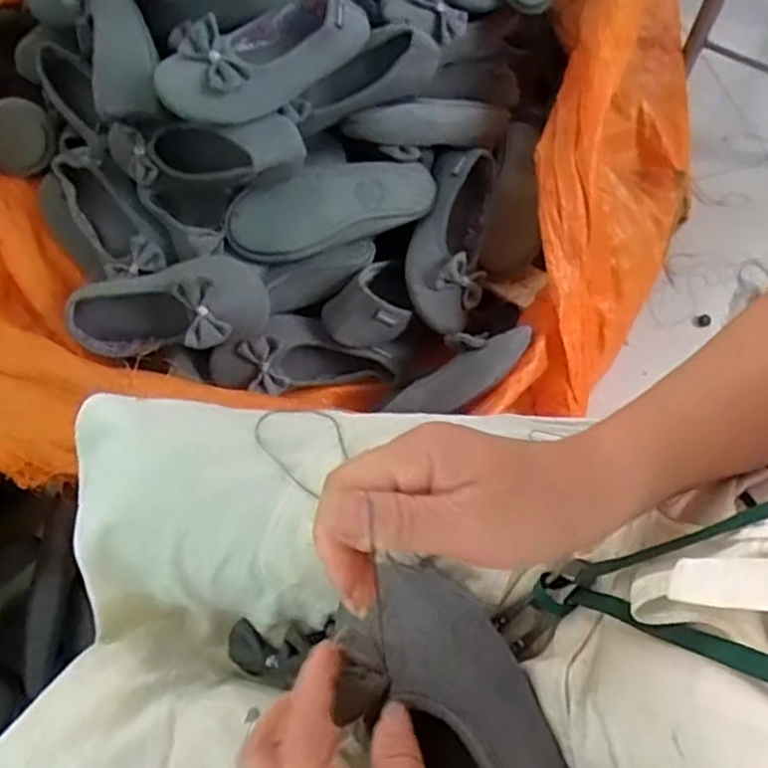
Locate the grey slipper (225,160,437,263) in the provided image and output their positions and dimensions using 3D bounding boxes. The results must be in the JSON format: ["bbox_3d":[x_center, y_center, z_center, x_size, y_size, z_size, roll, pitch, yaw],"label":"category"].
[{"bbox_3d":[-0.063,-0.206,0.829,0.242,0.060,0.087,-19,103,-12],"label":"grey slipper"}]

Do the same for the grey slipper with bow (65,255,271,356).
[{"bbox_3d":[-0.242,-0.084,0.796,0.225,0.095,0.102,-7,65,19],"label":"grey slipper with bow"}]

